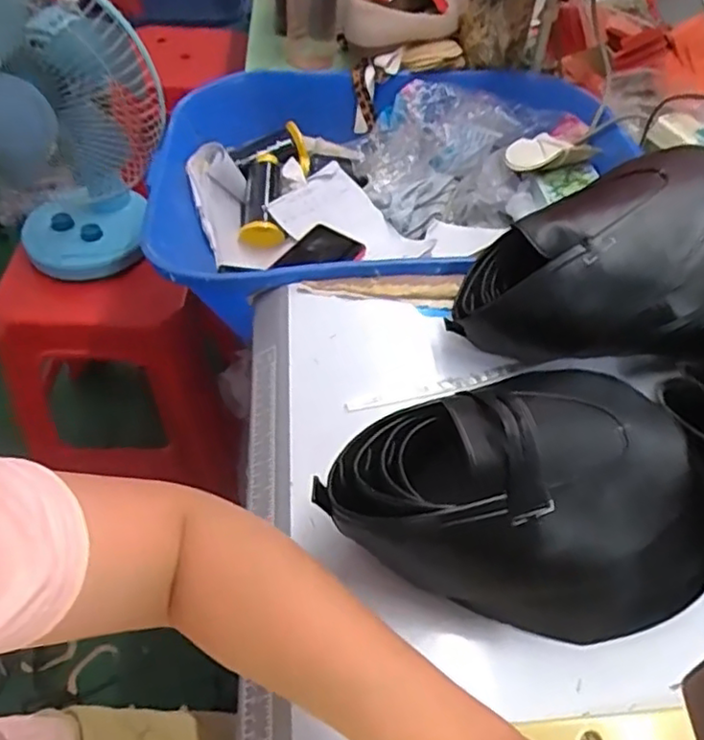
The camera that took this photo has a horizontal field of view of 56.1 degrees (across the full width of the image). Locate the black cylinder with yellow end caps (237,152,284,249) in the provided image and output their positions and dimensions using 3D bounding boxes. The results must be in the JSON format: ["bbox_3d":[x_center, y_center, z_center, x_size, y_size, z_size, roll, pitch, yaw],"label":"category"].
[{"bbox_3d":[-0.128,-0.242,0.941,0.056,0.056,0.145,-10,74,12],"label":"black cylinder with yellow end caps"}]

